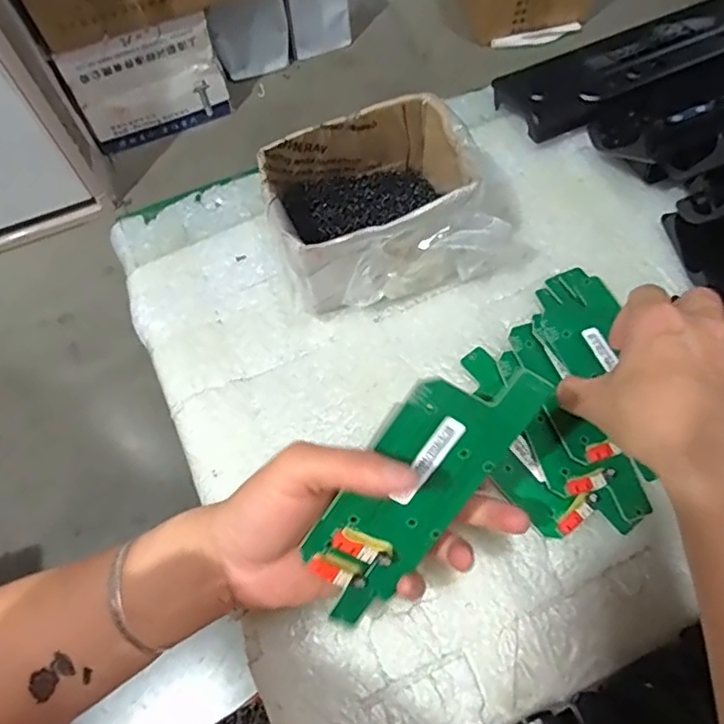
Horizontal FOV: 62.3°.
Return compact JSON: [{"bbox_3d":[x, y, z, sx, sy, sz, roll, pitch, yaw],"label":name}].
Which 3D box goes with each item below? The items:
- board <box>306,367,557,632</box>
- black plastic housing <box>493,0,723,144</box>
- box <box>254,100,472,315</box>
[{"bbox_3d":[0.020,0.063,0.278,0.053,0.007,0.155,29,109,-13],"label":"board"},{"bbox_3d":[0.229,-0.244,0.476,0.252,0.023,0.068,-26,68,-9],"label":"black plastic housing"},{"bbox_3d":[0.008,-0.098,0.388,0.133,0.068,0.102,-19,67,-6],"label":"box"}]

